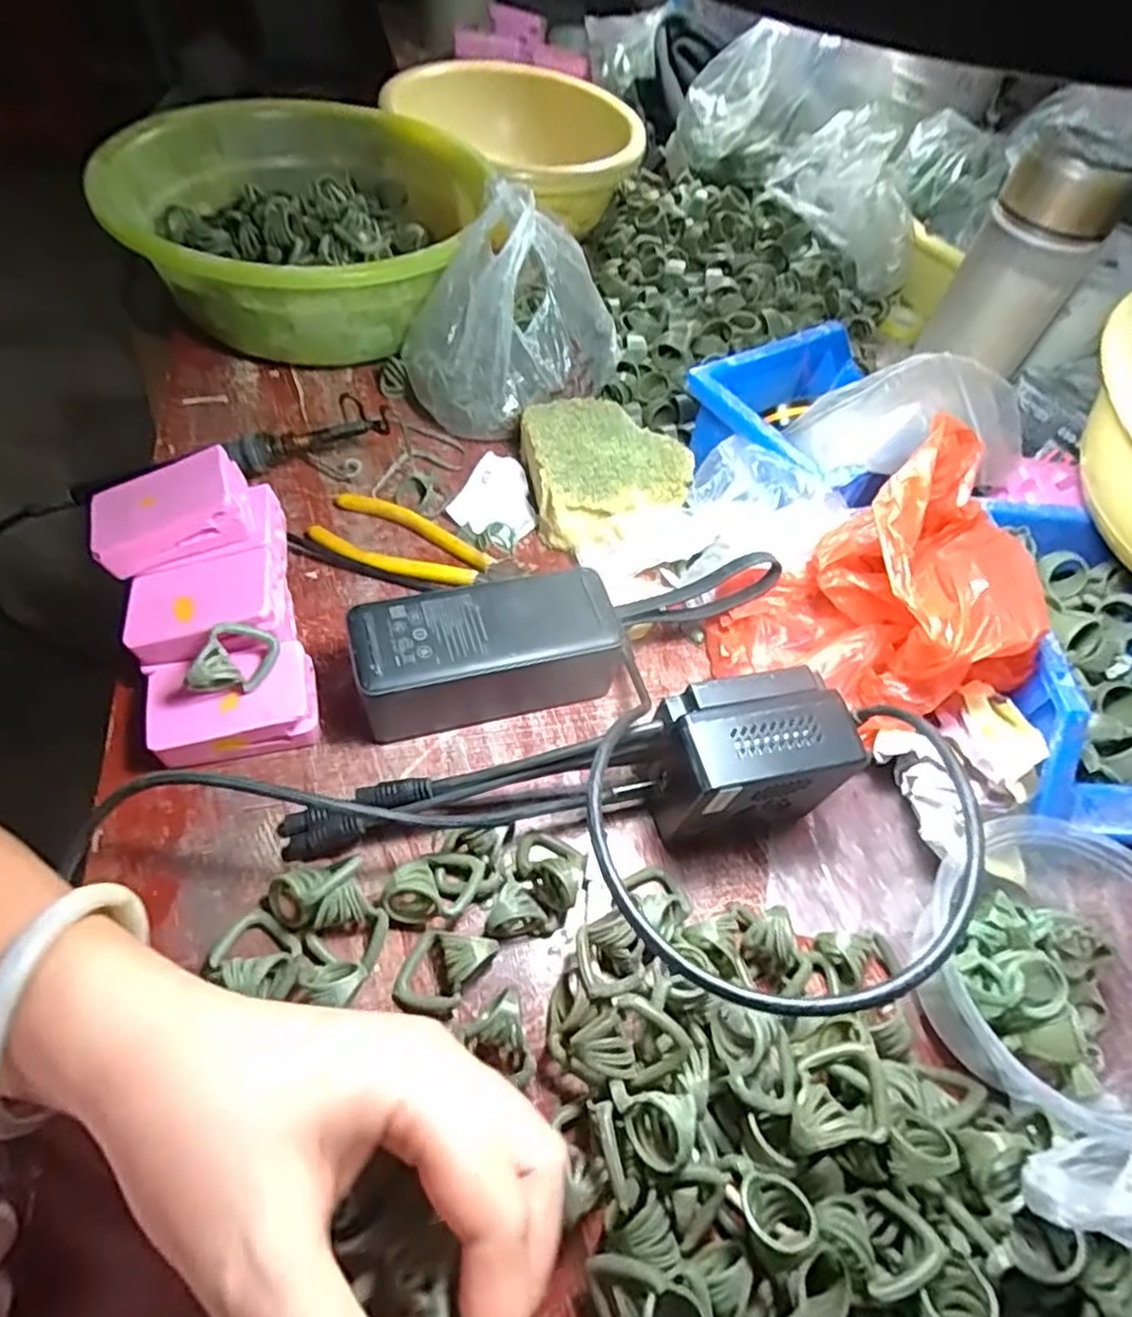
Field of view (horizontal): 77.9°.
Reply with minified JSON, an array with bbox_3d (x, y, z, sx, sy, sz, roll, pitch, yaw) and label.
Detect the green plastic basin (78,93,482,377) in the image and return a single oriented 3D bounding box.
[{"bbox_3d":[-0.190,-0.309,0.509,0.222,0.102,0.257,6,55,-2],"label":"green plastic basin"}]

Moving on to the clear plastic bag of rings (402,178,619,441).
[{"bbox_3d":[-0.034,-0.227,0.457,0.136,0.114,0.109,-35,66,-26],"label":"clear plastic bag of rings"}]

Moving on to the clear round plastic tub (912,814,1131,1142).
[{"bbox_3d":[0.205,0.126,0.293,0.106,0.059,0.122,28,57,13],"label":"clear round plastic tub"}]

